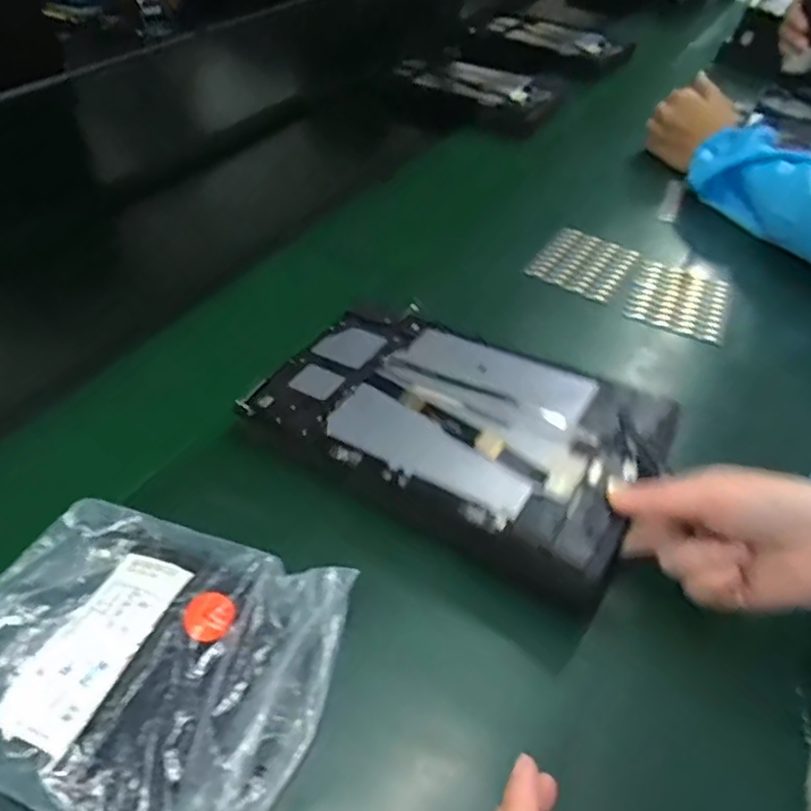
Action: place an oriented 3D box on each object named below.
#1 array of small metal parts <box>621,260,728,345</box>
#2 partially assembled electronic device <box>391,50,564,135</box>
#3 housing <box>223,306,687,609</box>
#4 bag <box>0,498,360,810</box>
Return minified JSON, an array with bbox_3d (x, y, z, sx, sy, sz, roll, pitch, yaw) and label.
[{"bbox_3d":[0.242,-0.096,0.580,0.079,0.008,0.093,20,45,18],"label":"array of small metal parts"},{"bbox_3d":[0.096,-0.437,0.898,0.228,0.035,0.123,31,64,24],"label":"partially assembled electronic device"},{"bbox_3d":[0.030,0.007,0.416,0.244,0.019,0.156,22,50,26],"label":"housing"},{"bbox_3d":[-0.125,0.120,0.318,0.171,0.035,0.138,17,44,15],"label":"bag"}]

